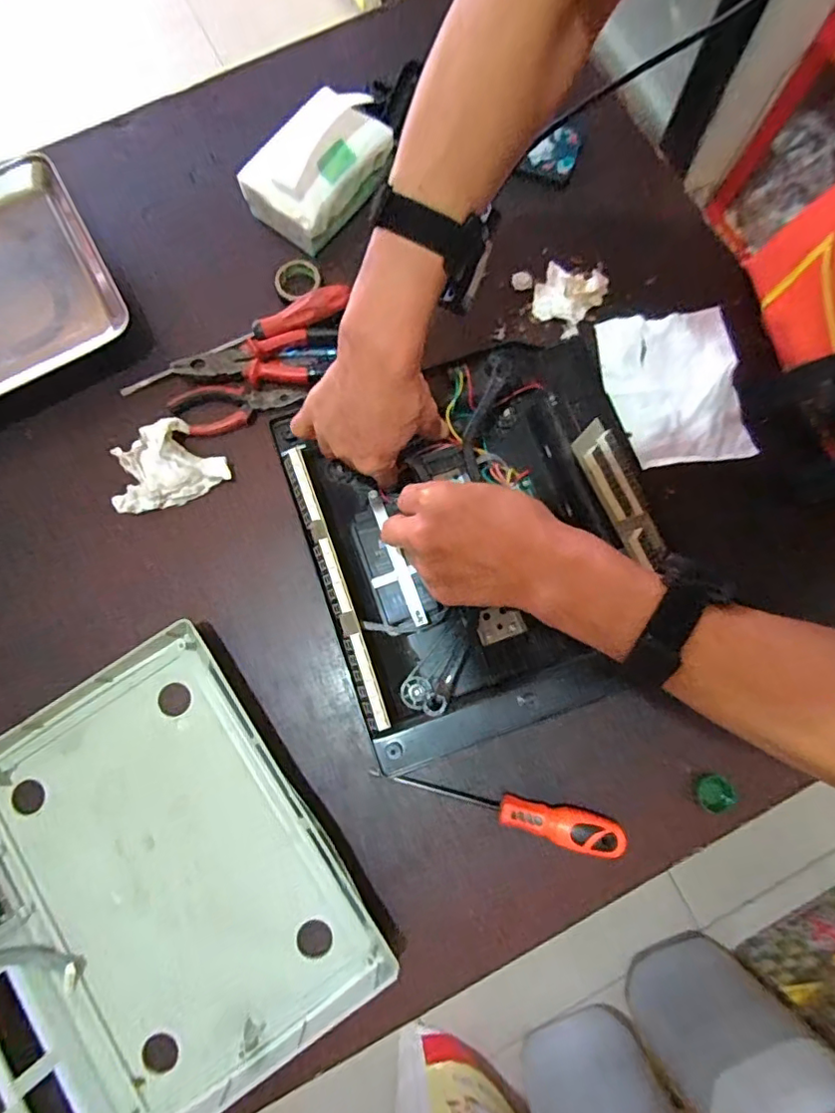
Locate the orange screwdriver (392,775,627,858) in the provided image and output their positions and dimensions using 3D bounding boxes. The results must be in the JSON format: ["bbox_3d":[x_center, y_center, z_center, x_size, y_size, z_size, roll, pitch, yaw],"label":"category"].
[{"bbox_3d":[0.079,0.219,0.487,0.192,0.026,0.032,15,78,3],"label":"orange screwdriver"}]

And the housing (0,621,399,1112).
[{"bbox_3d":[-0.249,0.288,0.455,0.334,0.072,0.338,-34,80,-7],"label":"housing"}]

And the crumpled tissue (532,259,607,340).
[{"bbox_3d":[0.158,-0.276,0.588,0.065,0.022,0.074,36,80,7],"label":"crumpled tissue"}]

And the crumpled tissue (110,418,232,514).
[{"bbox_3d":[-0.243,-0.095,0.546,0.105,0.030,0.082,-17,78,-3],"label":"crumpled tissue"}]

